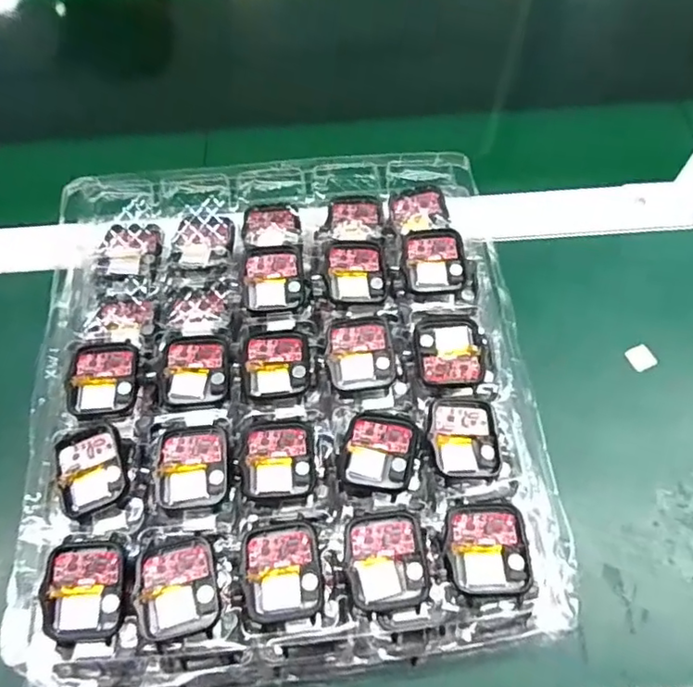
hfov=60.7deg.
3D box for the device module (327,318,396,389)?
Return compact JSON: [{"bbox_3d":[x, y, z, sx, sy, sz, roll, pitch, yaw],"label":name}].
[{"bbox_3d":[0.009,0.005,0.340,0.037,0.010,0.042,-4,63,0],"label":"device module"}]

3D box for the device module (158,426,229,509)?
[{"bbox_3d":[-0.080,0.063,0.309,0.035,0.005,0.040,-5,63,-1],"label":"device module"}]

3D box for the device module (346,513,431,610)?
[{"bbox_3d":[0.019,0.103,0.282,0.038,0.005,0.042,-5,63,-1],"label":"device module"}]

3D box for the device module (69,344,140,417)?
[{"bbox_3d":[-0.136,0.020,0.332,0.034,0.008,0.042,-5,63,-1],"label":"device module"}]

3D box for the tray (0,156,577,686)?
[{"bbox_3d":[-0.033,0.022,0.339,0.272,0.035,0.293,-8,63,0],"label":"tray"}]

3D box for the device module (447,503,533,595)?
[{"bbox_3d":[0.068,0.097,0.282,0.037,0.006,0.041,0,63,2],"label":"device module"}]

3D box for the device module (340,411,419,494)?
[{"bbox_3d":[0.018,0.056,0.313,0.036,0.009,0.042,12,64,8],"label":"device module"}]

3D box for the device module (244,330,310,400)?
[{"bbox_3d":[-0.040,0.011,0.339,0.036,0.005,0.042,-4,63,0],"label":"device module"}]

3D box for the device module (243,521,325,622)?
[{"bbox_3d":[-0.030,0.108,0.281,0.037,0.004,0.042,-7,63,-2],"label":"device module"}]

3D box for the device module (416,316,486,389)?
[{"bbox_3d":[0.059,0.006,0.338,0.037,0.013,0.041,-4,63,0],"label":"device module"}]

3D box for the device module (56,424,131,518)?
[{"bbox_3d":[-0.132,0.065,0.307,0.034,0.008,0.041,-18,64,-7],"label":"device module"}]

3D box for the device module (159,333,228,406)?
[{"bbox_3d":[-0.086,0.014,0.337,0.037,0.005,0.047,-3,63,0],"label":"device module"}]

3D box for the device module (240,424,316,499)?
[{"bbox_3d":[-0.036,0.061,0.313,0.035,0.009,0.041,-5,63,0],"label":"device module"}]

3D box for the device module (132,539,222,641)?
[{"bbox_3d":[-0.079,0.114,0.280,0.037,0.007,0.044,-9,63,-3],"label":"device module"}]

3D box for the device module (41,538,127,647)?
[{"bbox_3d":[-0.124,0.117,0.281,0.036,0.013,0.044,-4,63,0],"label":"device module"}]

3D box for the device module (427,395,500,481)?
[{"bbox_3d":[0.062,0.048,0.312,0.037,0.007,0.043,2,63,3],"label":"device module"}]

